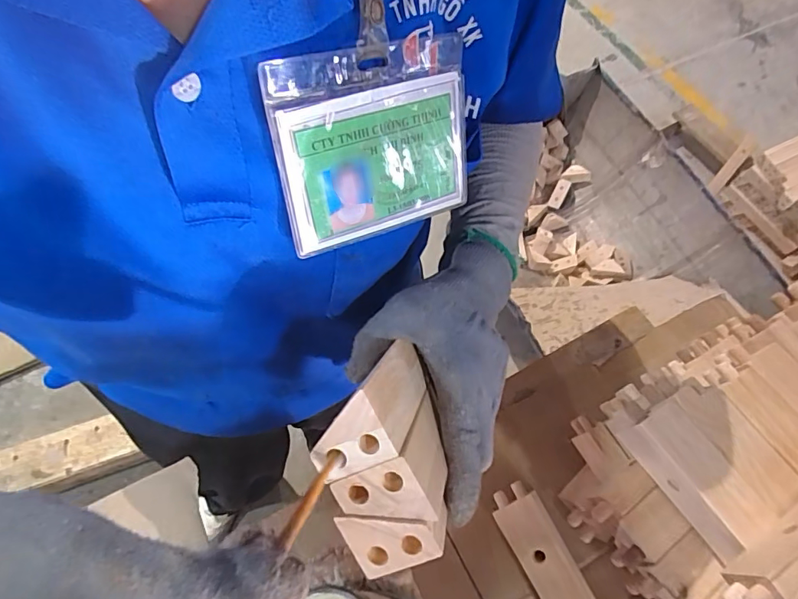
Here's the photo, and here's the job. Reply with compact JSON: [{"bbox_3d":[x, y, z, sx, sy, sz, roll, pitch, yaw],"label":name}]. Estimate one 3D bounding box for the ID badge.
[{"bbox_3d":[-0.009,-0.072,0.225,0.100,0.084,0.004,-22,34,-24],"label":"ID badge"}]

